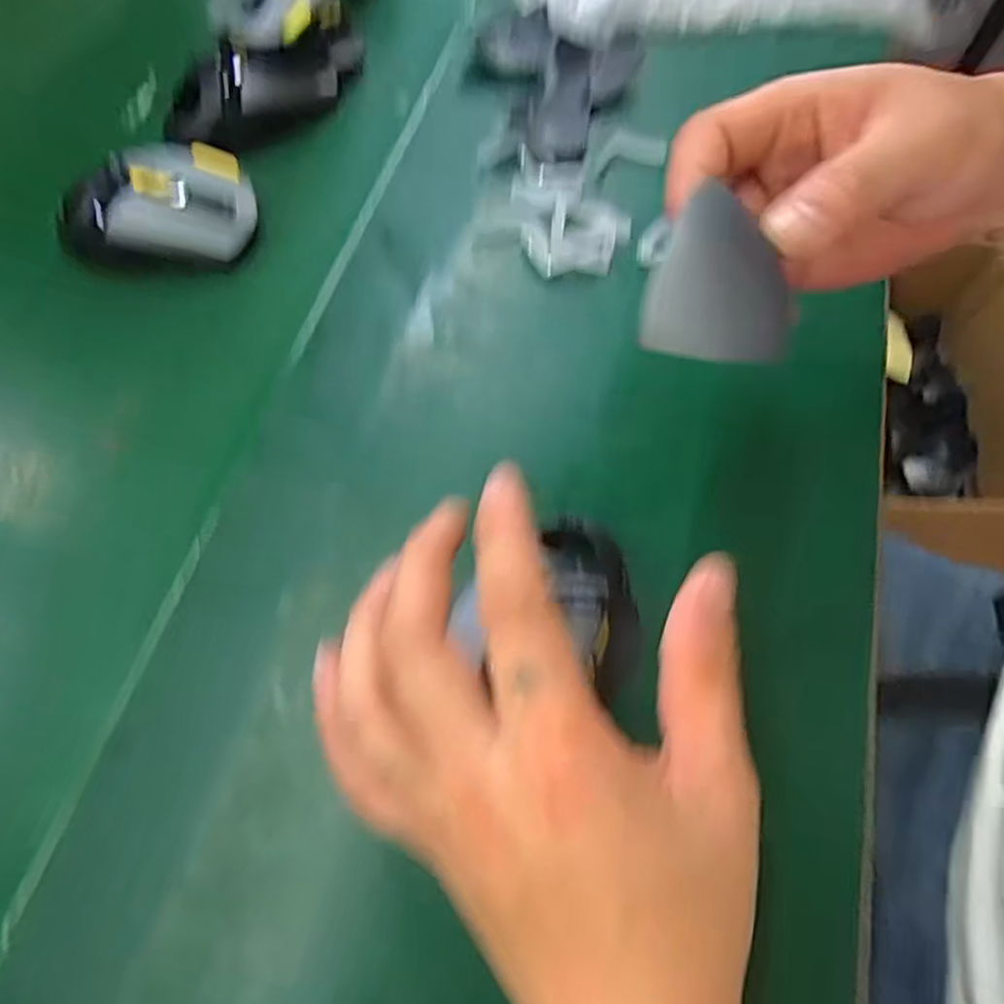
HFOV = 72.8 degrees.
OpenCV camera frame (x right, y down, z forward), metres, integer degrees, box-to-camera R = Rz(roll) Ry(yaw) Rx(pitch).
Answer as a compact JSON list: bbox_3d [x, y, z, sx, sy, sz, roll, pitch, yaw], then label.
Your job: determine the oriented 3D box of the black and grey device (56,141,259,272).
[{"bbox_3d":[-0.200,-0.170,0.390,0.109,0.044,0.061,-3,63,-1],"label":"black and grey device"}]

